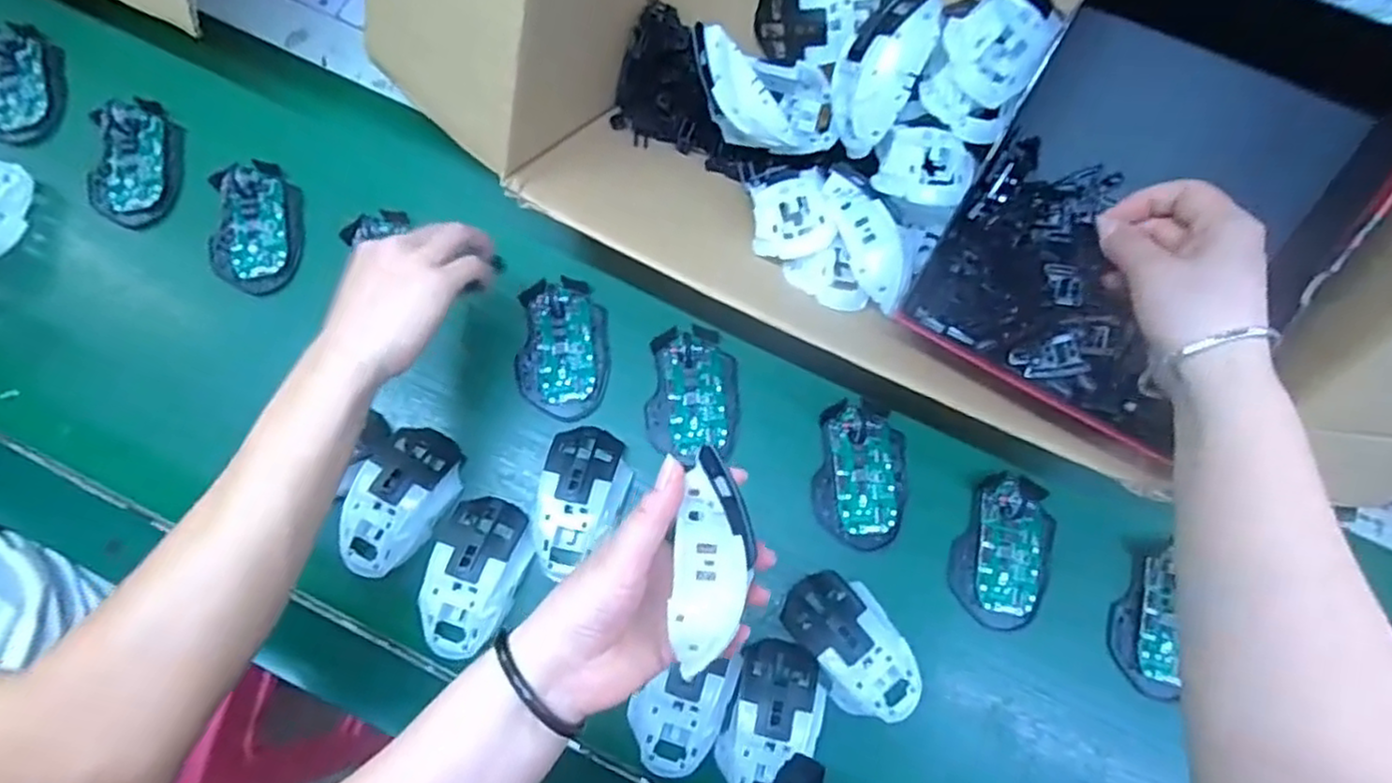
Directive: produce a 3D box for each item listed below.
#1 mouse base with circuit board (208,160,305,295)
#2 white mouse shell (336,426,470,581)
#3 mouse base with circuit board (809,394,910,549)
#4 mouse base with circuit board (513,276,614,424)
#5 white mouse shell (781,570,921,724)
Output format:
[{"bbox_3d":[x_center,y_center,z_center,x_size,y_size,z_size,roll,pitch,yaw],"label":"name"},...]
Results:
[{"bbox_3d":[-0.374,-0.139,0.595,0.072,0.017,0.112,-8,77,-4],"label":"mouse base with circuit board"},{"bbox_3d":[-0.224,0.085,0.536,0.071,0.038,0.116,18,77,3],"label":"white mouse shell"},{"bbox_3d":[0.131,0.064,0.556,0.070,0.014,0.112,8,77,1],"label":"mouse base with circuit board"},{"bbox_3d":[-0.109,-0.037,0.578,0.073,0.014,0.115,3,77,0],"label":"mouse base with circuit board"},{"bbox_3d":[0.117,0.188,0.516,0.065,0.035,0.115,-33,80,-8],"label":"white mouse shell"}]

